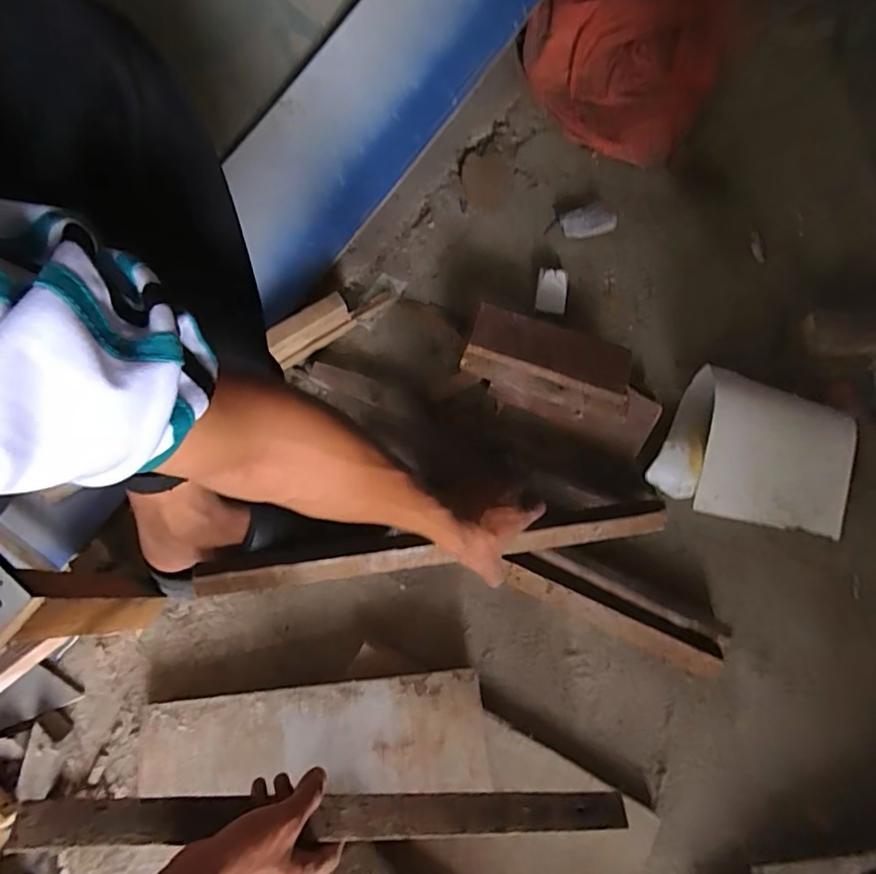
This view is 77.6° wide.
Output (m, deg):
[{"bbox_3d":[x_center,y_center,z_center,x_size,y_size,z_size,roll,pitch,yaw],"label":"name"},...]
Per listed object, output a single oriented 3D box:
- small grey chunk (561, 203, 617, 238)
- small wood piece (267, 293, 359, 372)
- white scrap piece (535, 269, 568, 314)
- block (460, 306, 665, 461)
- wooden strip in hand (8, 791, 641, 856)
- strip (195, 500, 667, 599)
[{"bbox_3d":[0.221,-0.319,0.802,0.074,0.027,0.046,-2,71,-2],"label":"small grey chunk"},{"bbox_3d":[-0.167,-0.138,0.713,0.114,0.061,0.034,-37,75,-12],"label":"small wood piece"},{"bbox_3d":[0.159,-0.202,0.760,0.043,0.009,0.070,13,74,-8],"label":"white scrap piece"},{"bbox_3d":[0.155,-0.074,0.679,0.247,0.090,0.113,23,72,7],"label":"block"},{"bbox_3d":[-0.067,0.313,0.449,0.487,0.008,0.031,8,45,-13],"label":"wooden strip in hand"},{"bbox_3d":[0.009,0.117,0.575,0.493,0.032,0.033,-7,71,-9],"label":"strip"}]

